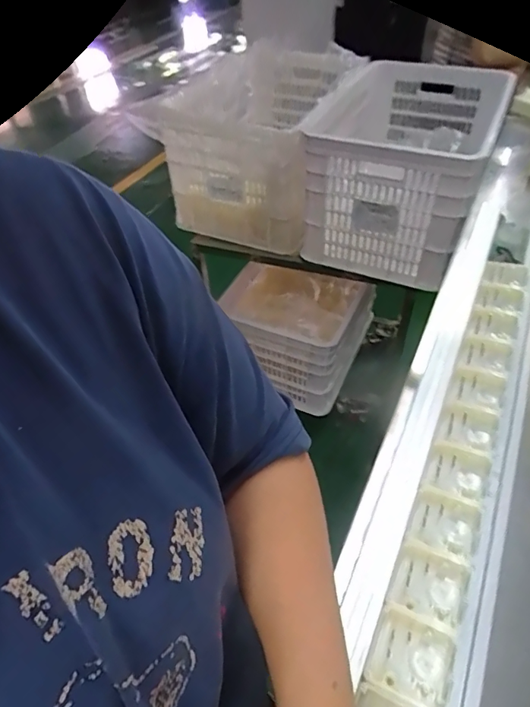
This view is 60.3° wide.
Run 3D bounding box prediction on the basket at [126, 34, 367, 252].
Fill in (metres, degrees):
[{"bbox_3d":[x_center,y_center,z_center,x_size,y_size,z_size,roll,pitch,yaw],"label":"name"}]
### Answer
[{"bbox_3d":[-0.020,-0.579,1.242,0.414,0.305,0.574,12,49,15],"label":"basket"}]

